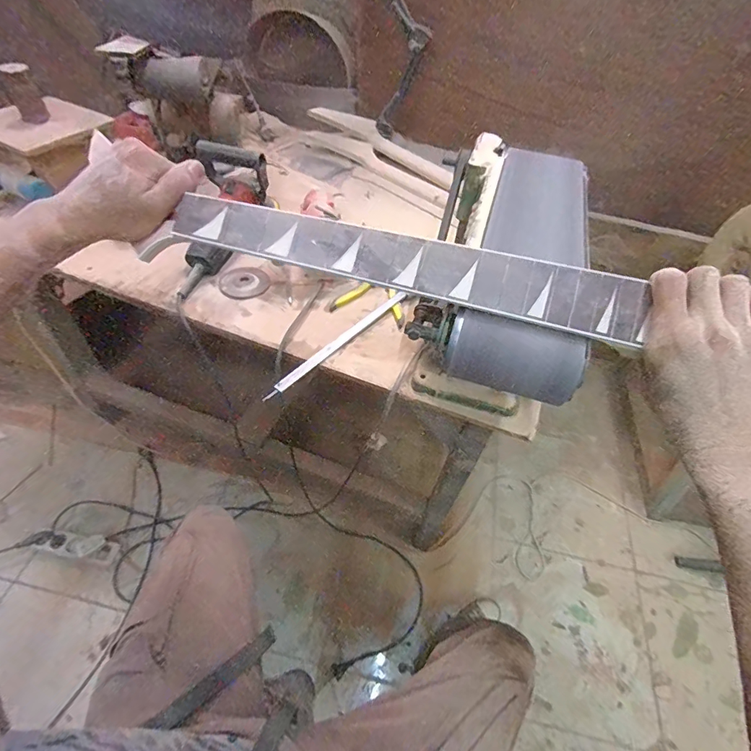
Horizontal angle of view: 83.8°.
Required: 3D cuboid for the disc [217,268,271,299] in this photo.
[{"bbox_3d":[-0.240,-0.172,0.767,0.088,0.008,0.088,3,51,-3],"label":"disc"}]

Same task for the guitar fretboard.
[{"bbox_3d":[0.021,-0.099,0.360,0.399,0.004,0.053,15,86,7],"label":"guitar fretboard"}]

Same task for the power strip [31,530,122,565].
[{"bbox_3d":[-0.783,0.451,1.116,0.208,0.056,0.071,11,51,4],"label":"power strip"}]

